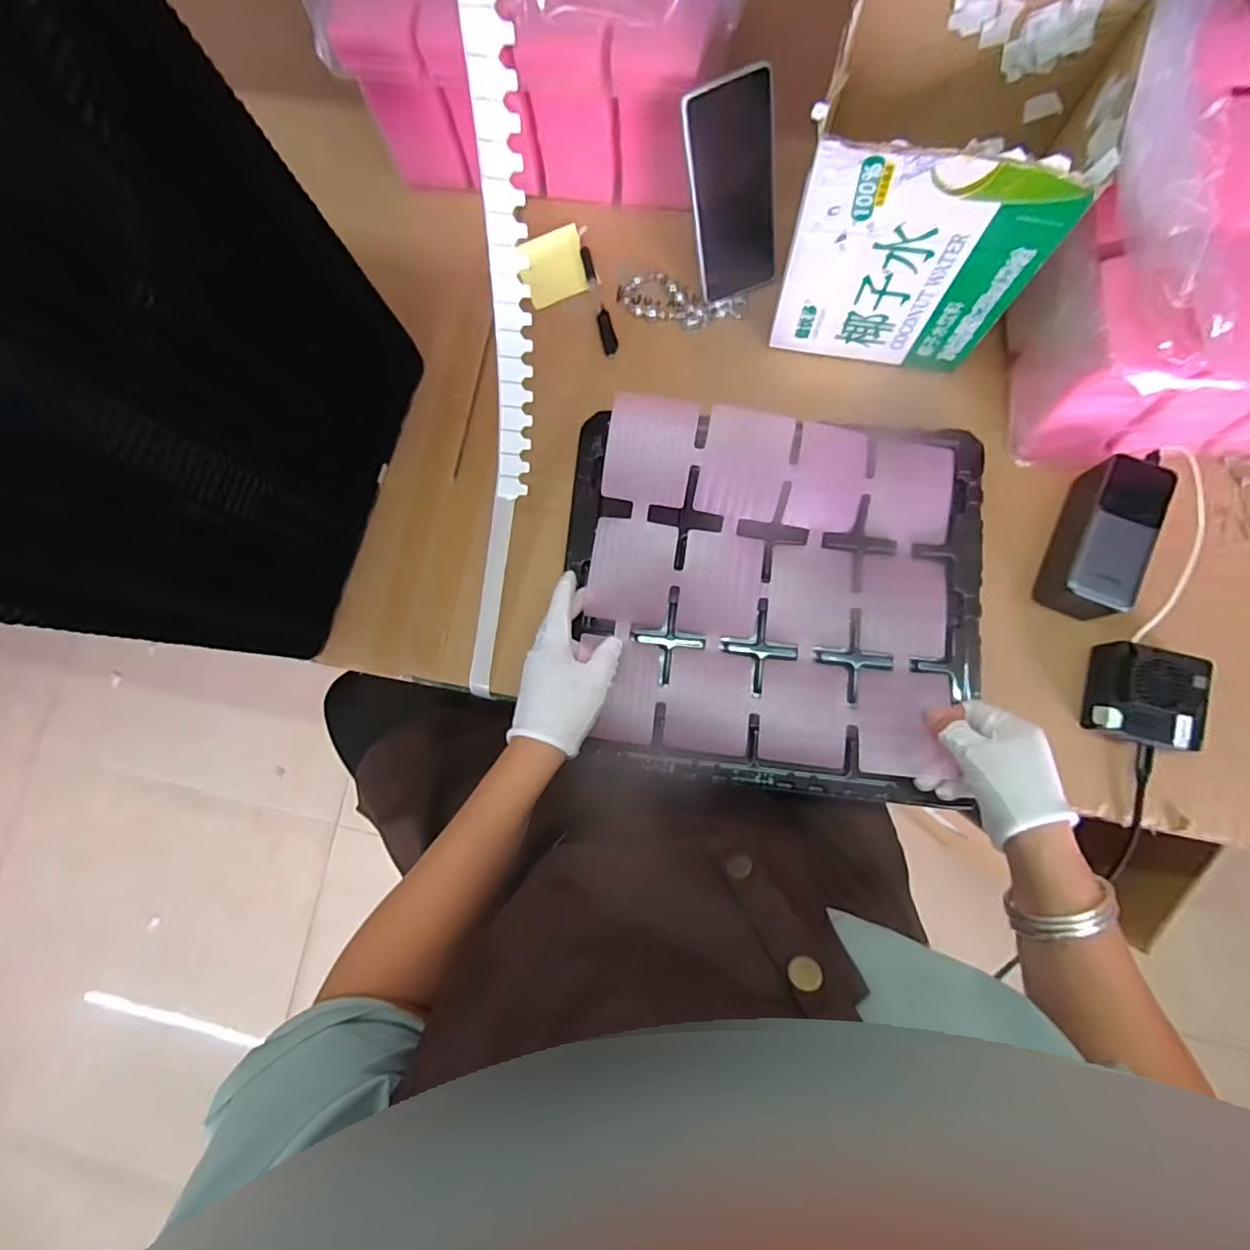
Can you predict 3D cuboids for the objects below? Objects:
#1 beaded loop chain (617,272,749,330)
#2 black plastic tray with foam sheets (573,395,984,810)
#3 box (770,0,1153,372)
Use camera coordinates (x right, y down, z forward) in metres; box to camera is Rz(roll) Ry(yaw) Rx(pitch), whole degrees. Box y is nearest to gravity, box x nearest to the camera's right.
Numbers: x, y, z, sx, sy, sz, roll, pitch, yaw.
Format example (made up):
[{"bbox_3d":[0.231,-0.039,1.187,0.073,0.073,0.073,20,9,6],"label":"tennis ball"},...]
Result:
[{"bbox_3d":[0.056,-0.325,0.566,0.129,0.011,0.048,17,84,7],"label":"beaded loop chain"},{"bbox_3d":[0.134,-0.030,0.485,0.355,0.055,0.335,2,81,1],"label":"black plastic tray with foam sheets"},{"bbox_3d":[0.237,-0.341,0.451,0.187,0.186,0.148,13,83,5],"label":"box"}]

